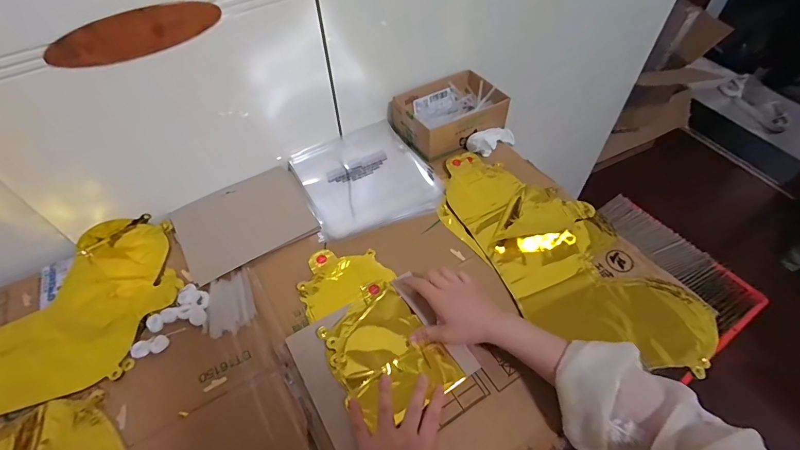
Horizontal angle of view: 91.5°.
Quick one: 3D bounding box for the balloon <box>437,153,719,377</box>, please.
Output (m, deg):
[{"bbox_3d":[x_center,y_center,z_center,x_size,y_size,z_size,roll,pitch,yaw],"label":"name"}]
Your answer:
[{"bbox_3d":[0.227,0.032,0.581,0.205,0.035,0.423,-26,56,-17],"label":"balloon"}]

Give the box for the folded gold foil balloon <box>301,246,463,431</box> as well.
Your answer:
[{"bbox_3d":[-0.045,0.127,0.526,0.130,0.017,0.251,-27,55,-18],"label":"folded gold foil balloon"}]

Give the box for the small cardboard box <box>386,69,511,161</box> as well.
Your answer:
[{"bbox_3d":[0.090,-0.211,0.733,0.190,0.065,0.140,-22,54,-15],"label":"small cardboard box"}]

